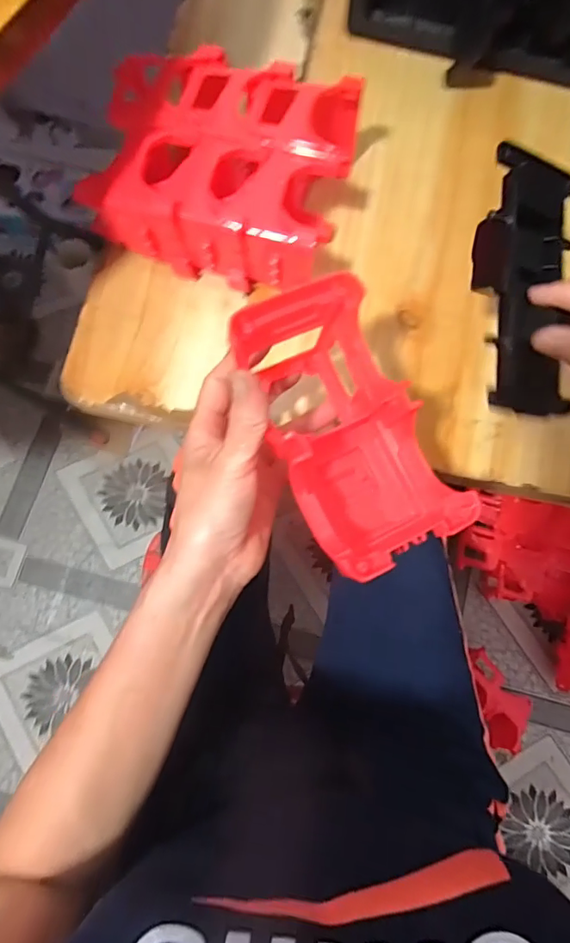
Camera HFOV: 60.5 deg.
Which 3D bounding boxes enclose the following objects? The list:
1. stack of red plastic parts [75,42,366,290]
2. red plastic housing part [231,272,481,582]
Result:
[{"bbox_3d":[-0.051,-0.232,0.387,0.184,0.078,0.151,15,78,3],"label":"stack of red plastic parts"},{"bbox_3d":[0.033,-0.030,0.291,0.086,0.096,0.149,-19,92,-4],"label":"red plastic housing part"}]

